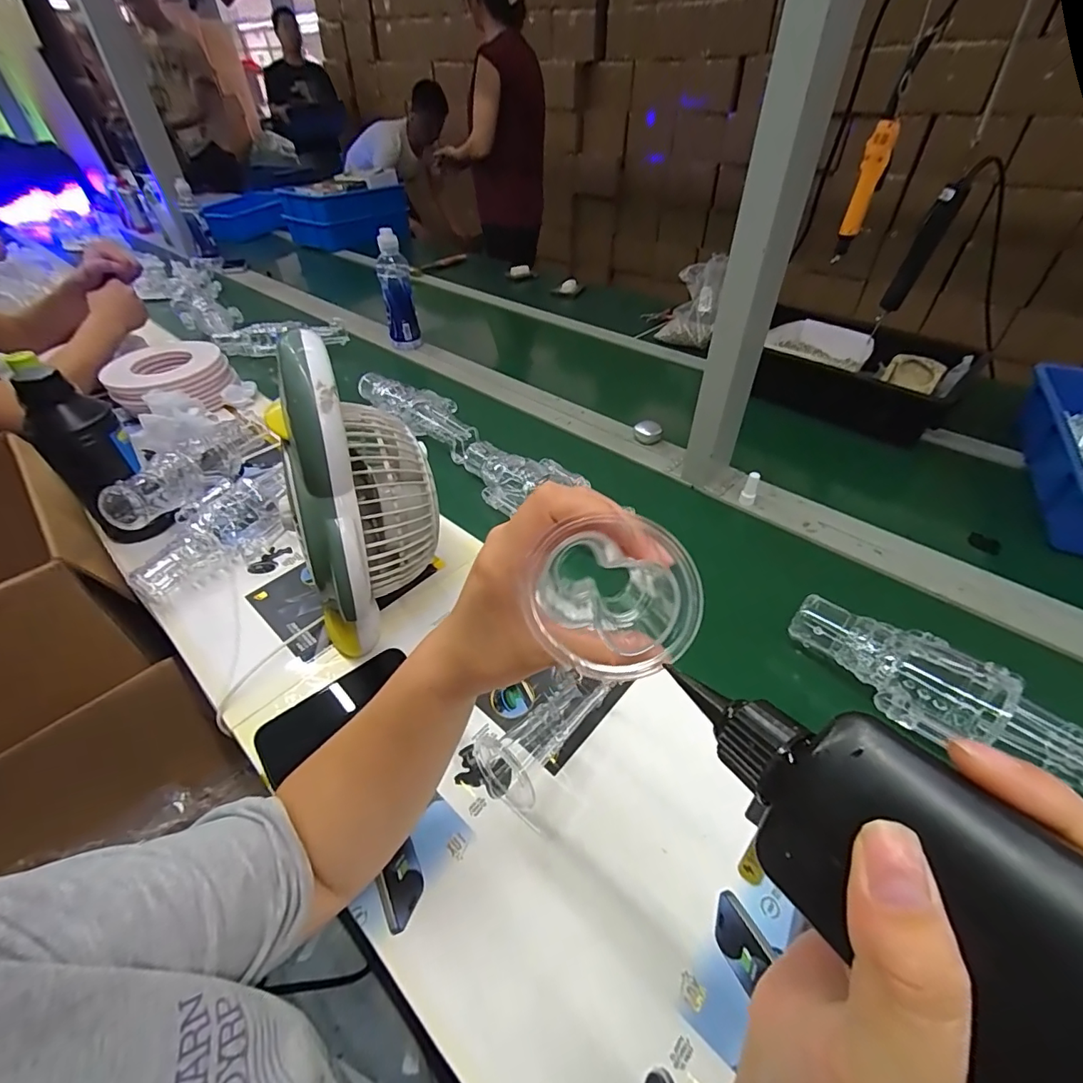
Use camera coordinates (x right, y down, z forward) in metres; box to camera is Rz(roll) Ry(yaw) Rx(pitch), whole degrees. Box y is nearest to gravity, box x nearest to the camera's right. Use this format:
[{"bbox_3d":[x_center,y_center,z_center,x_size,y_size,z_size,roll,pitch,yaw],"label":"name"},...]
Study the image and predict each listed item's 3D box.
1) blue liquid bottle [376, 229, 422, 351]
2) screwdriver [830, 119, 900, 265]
[{"bbox_3d":[-0.319,-0.557,1.085,0.067,0.218,0.059,-7,44,-6],"label":"blue liquid bottle"},{"bbox_3d":[0.556,-0.598,0.854,0.039,0.194,0.031,22,48,22],"label":"screwdriver"}]

